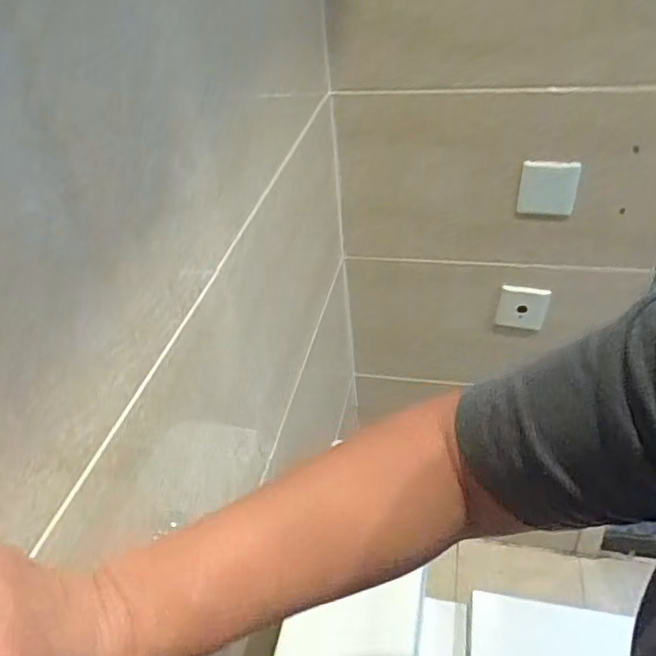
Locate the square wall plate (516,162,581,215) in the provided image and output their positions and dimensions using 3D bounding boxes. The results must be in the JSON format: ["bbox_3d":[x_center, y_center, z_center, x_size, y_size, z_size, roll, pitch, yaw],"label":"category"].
[{"bbox_3d":[0.342,-0.217,0.935,0.084,0.087,0.005,1,38,8],"label":"square wall plate"}]

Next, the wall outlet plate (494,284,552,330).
[{"bbox_3d":[0.350,-0.037,1.086,0.084,0.093,0.008,7,39,15],"label":"wall outlet plate"}]

